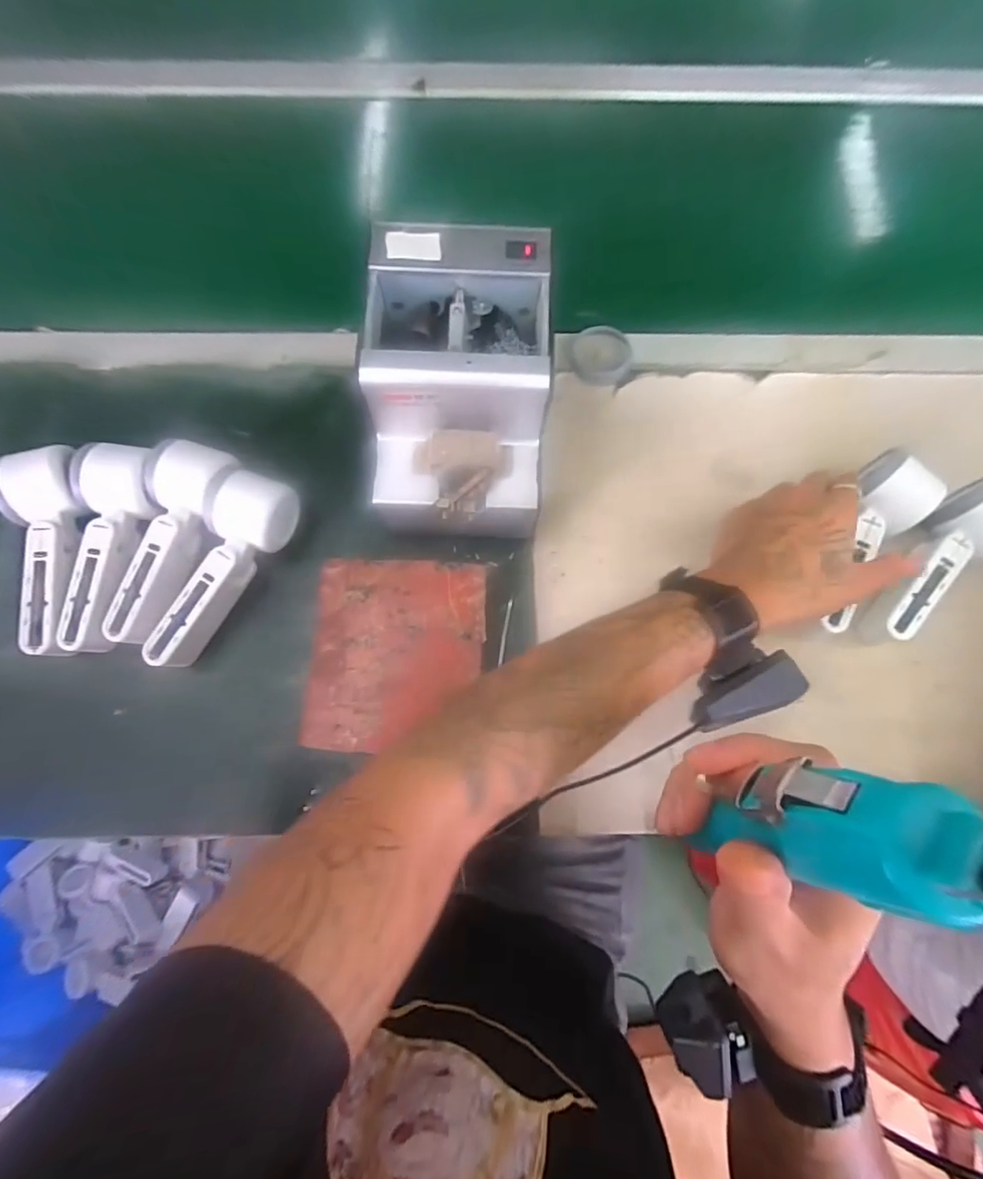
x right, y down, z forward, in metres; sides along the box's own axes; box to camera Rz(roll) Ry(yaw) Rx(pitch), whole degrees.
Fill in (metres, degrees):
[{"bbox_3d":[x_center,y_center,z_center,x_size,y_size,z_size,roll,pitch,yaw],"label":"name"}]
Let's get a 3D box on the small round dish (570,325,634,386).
[{"bbox_3d":[0.103,-0.218,0.493,0.056,0.021,0.065,24,77,5],"label":"small round dish"}]

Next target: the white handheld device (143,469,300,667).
[{"bbox_3d":[-0.210,-0.014,0.419,0.060,0.059,0.162,16,77,3],"label":"white handheld device"}]

